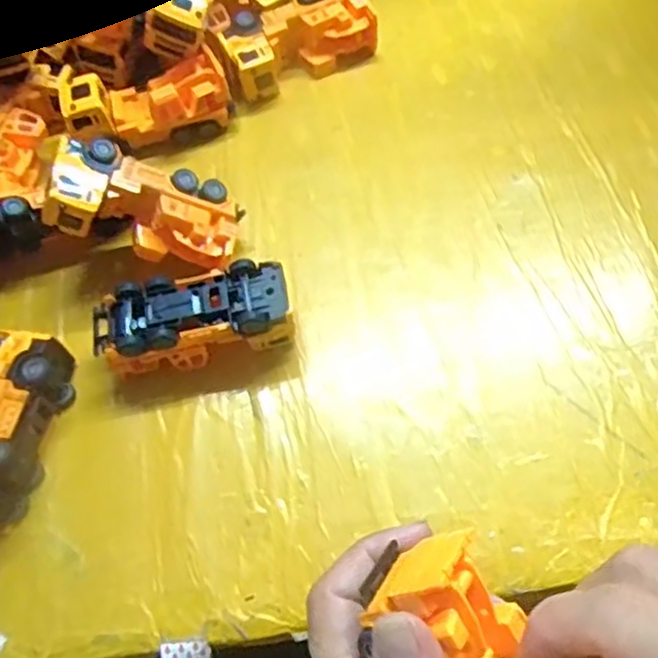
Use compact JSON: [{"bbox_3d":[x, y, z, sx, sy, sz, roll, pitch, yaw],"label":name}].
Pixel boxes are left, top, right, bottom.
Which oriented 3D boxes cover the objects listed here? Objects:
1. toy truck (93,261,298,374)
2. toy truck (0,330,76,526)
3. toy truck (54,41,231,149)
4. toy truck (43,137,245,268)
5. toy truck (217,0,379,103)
[{"bbox_3d":[-0.072,-0.003,0.380,0.102,0.040,0.039,-10,62,-1],"label":"toy truck"},{"bbox_3d":[-0.168,0.052,0.359,0.046,0.037,0.102,5,63,7],"label":"toy truck"},{"bbox_3d":[-0.114,-0.142,0.453,0.100,0.045,0.040,-14,62,-3],"label":"toy truck"},{"bbox_3d":[-0.101,-0.067,0.389,0.101,0.031,0.042,17,60,-25],"label":"toy truck"},{"bbox_3d":[-0.022,-0.199,0.479,0.105,0.039,0.052,-26,64,-9],"label":"toy truck"}]

